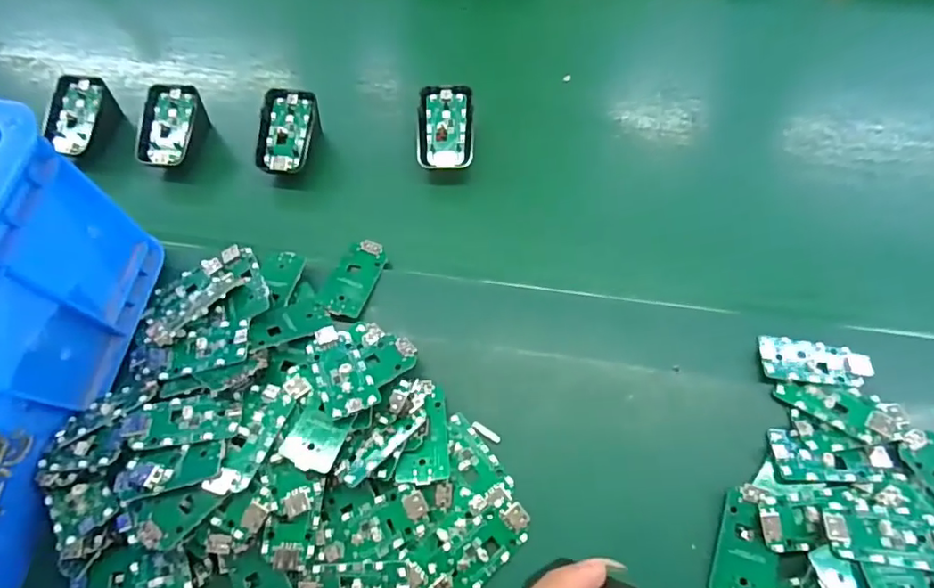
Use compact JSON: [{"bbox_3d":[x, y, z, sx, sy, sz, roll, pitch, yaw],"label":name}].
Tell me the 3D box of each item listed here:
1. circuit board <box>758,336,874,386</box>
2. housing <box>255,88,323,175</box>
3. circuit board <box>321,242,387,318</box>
[{"bbox_3d":[0.222,0.043,0.355,0.062,0.010,0.030,6,64,6],"label":"circuit board"},{"bbox_3d":[-0.145,-0.128,0.456,0.044,0.040,0.068,5,64,5],"label":"housing"},{"bbox_3d":[-0.080,-0.012,0.397,0.028,0.004,0.063,20,60,3],"label":"circuit board"}]

